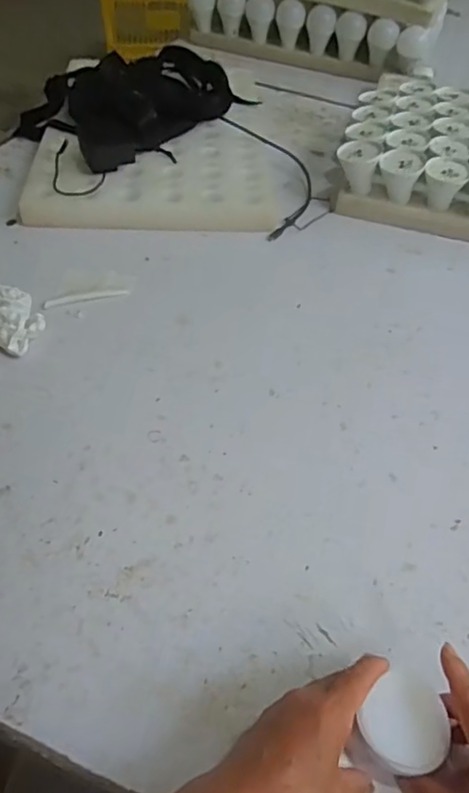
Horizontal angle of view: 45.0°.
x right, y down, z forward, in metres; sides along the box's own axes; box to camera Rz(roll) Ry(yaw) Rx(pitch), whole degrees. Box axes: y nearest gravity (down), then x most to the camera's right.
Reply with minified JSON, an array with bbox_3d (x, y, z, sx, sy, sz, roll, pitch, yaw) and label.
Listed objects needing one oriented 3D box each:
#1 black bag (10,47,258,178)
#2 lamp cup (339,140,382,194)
[{"bbox_3d":[-0.181,-0.522,1.016,0.321,0.095,0.374,37,56,26],"label":"black bag"},{"bbox_3d":[0.191,-0.357,0.877,0.062,0.053,0.059,2,48,-2],"label":"lamp cup"}]

